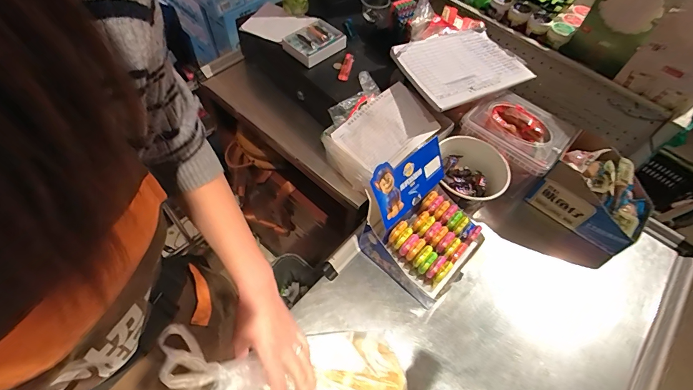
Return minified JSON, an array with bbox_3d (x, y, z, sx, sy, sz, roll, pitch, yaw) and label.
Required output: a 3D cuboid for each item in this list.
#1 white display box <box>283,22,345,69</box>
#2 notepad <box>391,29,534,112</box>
[{"bbox_3d":[-0.074,-0.351,0.828,0.115,0.035,0.105,-37,67,-25],"label":"white display box"},{"bbox_3d":[0.250,-0.284,0.781,0.258,0.021,0.191,-22,63,-21],"label":"notepad"}]

